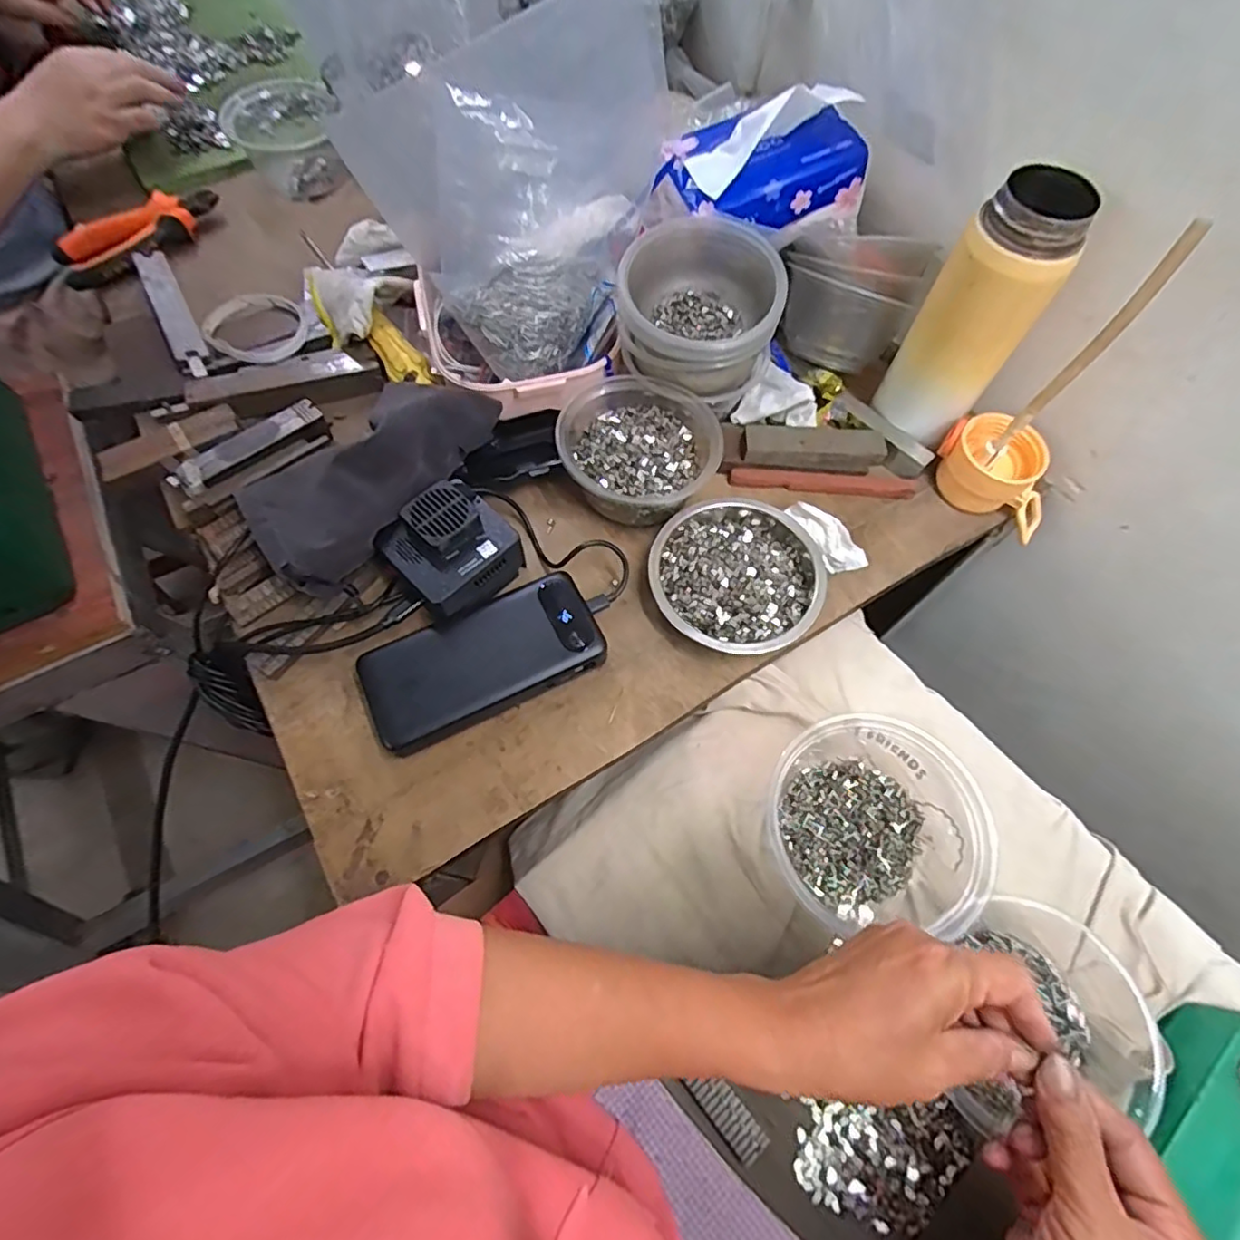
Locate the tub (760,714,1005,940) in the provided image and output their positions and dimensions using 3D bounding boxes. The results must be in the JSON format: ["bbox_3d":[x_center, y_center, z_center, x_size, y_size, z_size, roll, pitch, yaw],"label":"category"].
[{"bbox_3d":[0.168,0.122,0.395,0.134,0.052,0.124,0,65,-1],"label":"tub"}]

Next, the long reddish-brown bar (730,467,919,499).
[{"bbox_3d":[0.165,-0.110,0.497,0.149,0.012,0.016,2,65,0],"label":"long reddish-brown bar"}]

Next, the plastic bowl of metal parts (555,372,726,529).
[{"bbox_3d":[0.015,-0.126,0.468,0.118,0.049,0.107,20,66,8],"label":"plastic bowl of metal parts"}]

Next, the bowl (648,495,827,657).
[{"bbox_3d":[0.086,-0.033,0.450,0.119,0.031,0.122,0,65,-1],"label":"bowl"}]

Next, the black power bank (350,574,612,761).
[{"bbox_3d":[-0.093,0.027,0.420,0.159,0.031,0.074,-24,68,-12],"label":"black power bank"}]

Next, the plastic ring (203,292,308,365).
[{"bbox_3d":[-0.320,-0.258,0.540,0.077,0.013,0.088,-36,71,-16],"label":"plastic ring"}]

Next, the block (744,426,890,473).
[{"bbox_3d":[0.153,-0.136,0.490,0.109,0.019,0.028,3,65,0],"label":"block"}]

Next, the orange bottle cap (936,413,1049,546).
[{"bbox_3d":[0.296,-0.110,0.483,0.056,0.065,0.098,-41,72,-18],"label":"orange bottle cap"}]

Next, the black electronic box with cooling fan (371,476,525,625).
[{"bbox_3d":[-0.118,-0.054,0.429,0.078,0.036,0.073,-42,72,-18],"label":"black electronic box with cooling fan"}]

